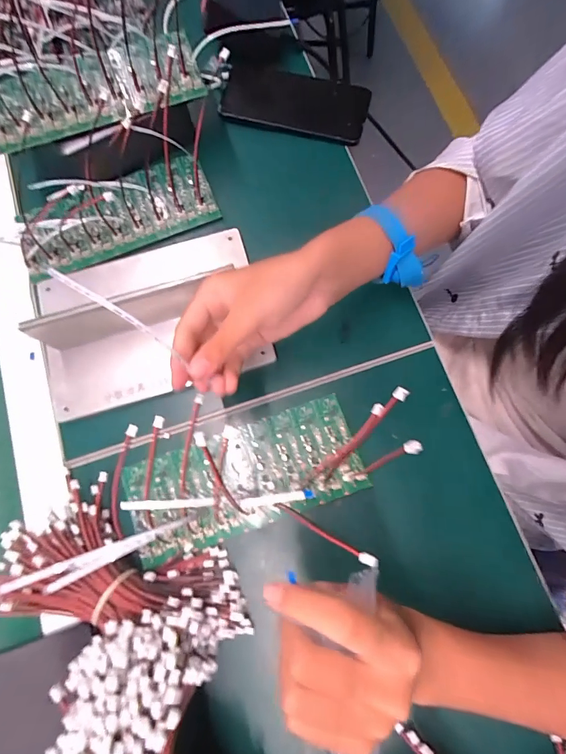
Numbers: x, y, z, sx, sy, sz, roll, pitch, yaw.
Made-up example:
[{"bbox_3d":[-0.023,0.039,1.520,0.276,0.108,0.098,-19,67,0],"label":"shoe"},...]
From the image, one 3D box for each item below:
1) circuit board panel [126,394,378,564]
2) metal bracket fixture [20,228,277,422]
[{"bbox_3d":[-0.035,0.083,0.318,0.193,0.005,0.084,-18,74,-4],"label":"circuit board panel"},{"bbox_3d":[-0.123,-0.060,0.329,0.199,0.068,0.144,-15,74,-3],"label":"metal bracket fixture"}]

